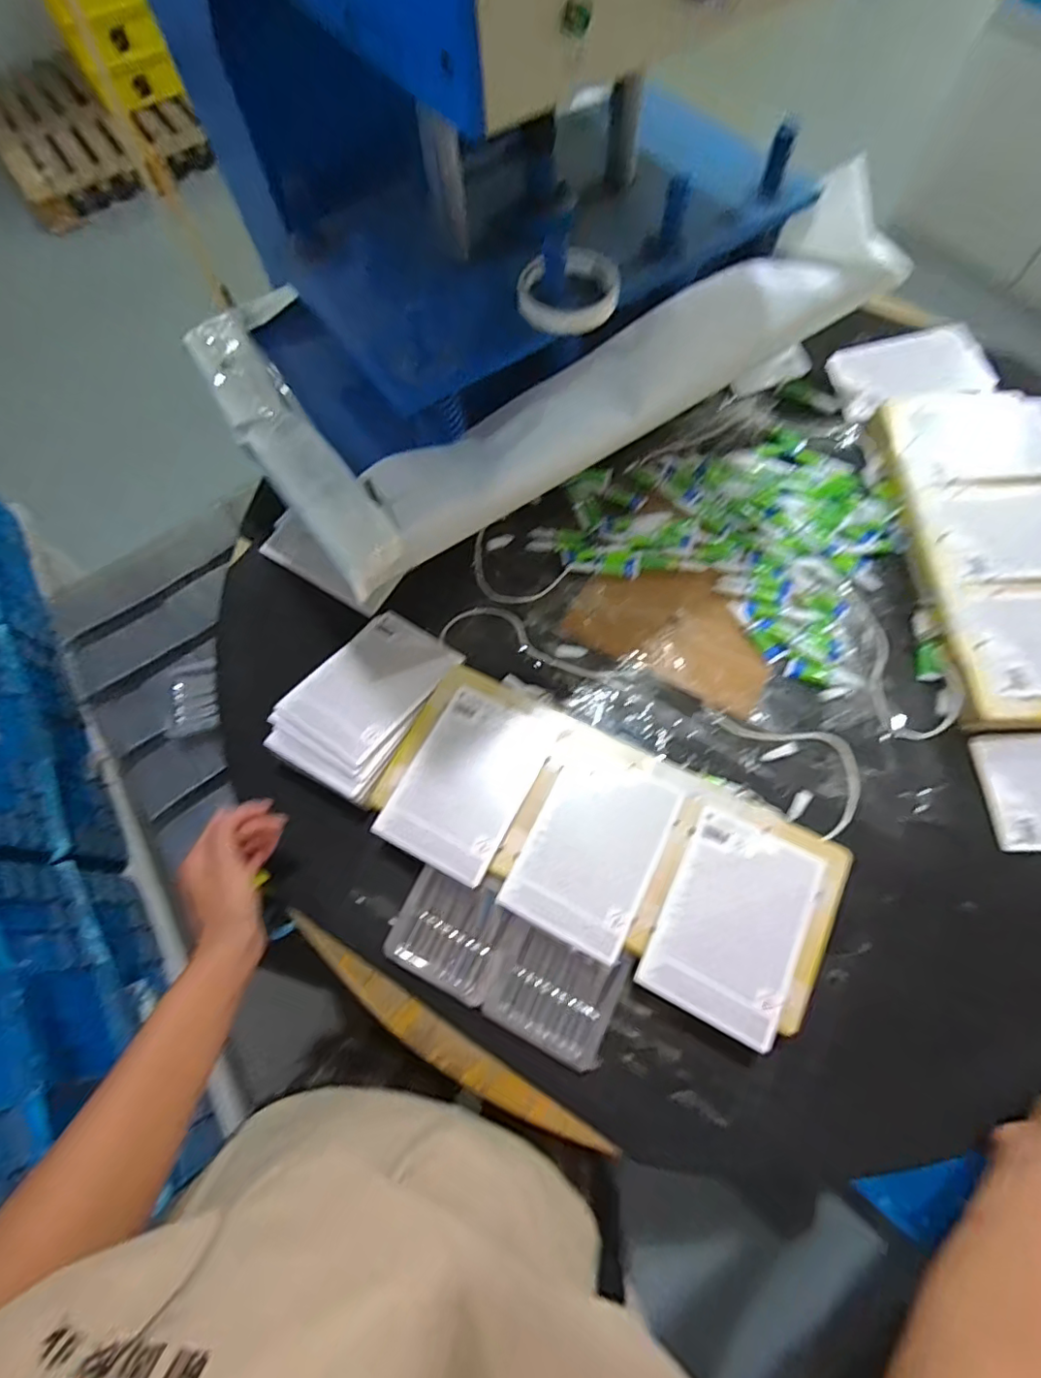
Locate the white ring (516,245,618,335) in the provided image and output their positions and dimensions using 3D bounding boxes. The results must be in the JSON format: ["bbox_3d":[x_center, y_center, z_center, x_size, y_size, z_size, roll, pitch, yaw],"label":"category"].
[{"bbox_3d":[0.045,-0.360,0.504,0.091,0.022,0.091,-1,68,2],"label":"white ring"}]

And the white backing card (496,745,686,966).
[{"bbox_3d":[0.068,0.146,0.519,0.115,0.009,0.166,25,71,12],"label":"white backing card"}]

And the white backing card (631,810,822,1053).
[{"bbox_3d":[0.188,0.204,0.493,0.115,0.008,0.169,25,71,12],"label":"white backing card"}]

